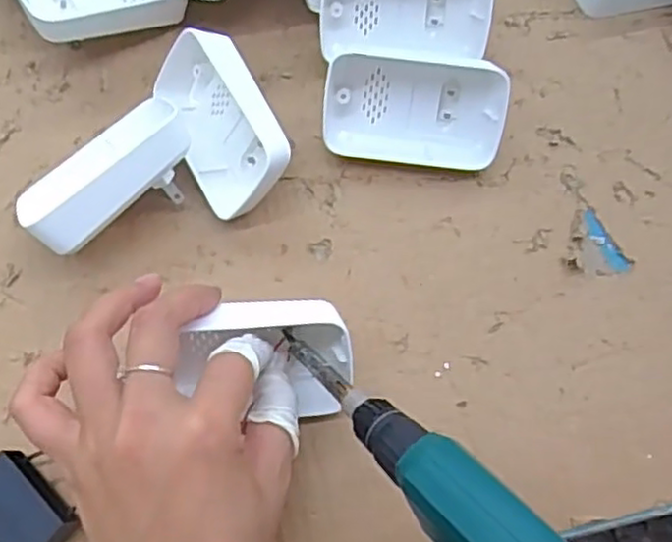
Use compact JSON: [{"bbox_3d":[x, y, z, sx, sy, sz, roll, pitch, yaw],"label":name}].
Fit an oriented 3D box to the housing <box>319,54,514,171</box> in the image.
[{"bbox_3d":[0.043,-0.089,0.388,0.098,0.020,0.058,5,107,9],"label":"housing"}]

